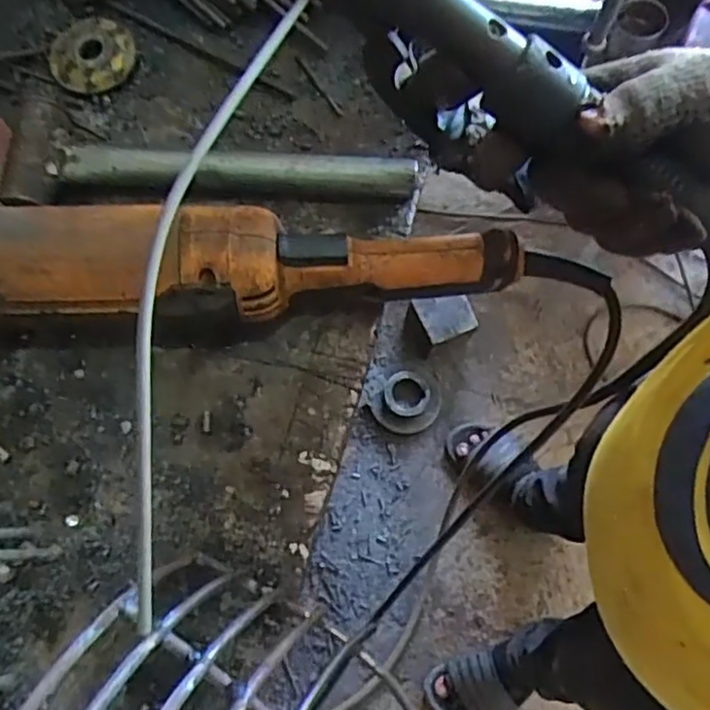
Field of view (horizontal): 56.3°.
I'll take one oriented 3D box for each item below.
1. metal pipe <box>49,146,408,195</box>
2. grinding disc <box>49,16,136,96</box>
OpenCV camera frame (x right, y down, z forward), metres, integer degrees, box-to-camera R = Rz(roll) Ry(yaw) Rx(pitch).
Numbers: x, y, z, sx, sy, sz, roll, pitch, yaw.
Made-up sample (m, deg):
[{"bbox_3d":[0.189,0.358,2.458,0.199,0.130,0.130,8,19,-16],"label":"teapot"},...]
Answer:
[{"bbox_3d":[-0.069,-0.111,0.397,0.206,0.019,0.020,2,73,-2],"label":"metal pipe"},{"bbox_3d":[-0.171,-0.197,0.429,0.054,0.013,0.055,1,73,-2],"label":"grinding disc"}]

